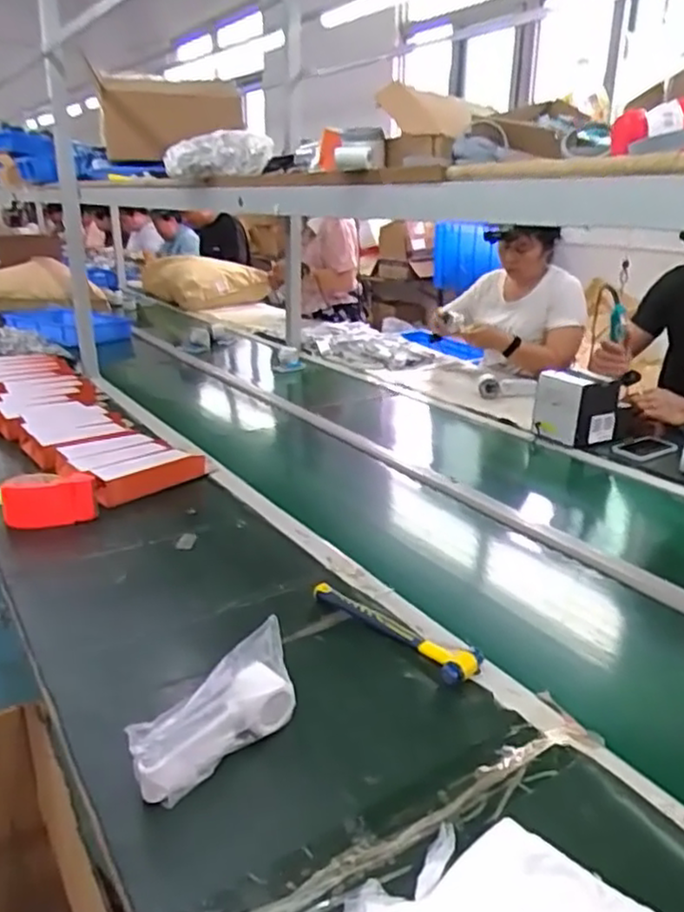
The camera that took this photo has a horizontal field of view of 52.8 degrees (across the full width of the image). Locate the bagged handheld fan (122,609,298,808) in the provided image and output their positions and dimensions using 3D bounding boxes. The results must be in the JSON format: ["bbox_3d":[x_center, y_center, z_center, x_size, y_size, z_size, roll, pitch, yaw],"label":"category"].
[{"bbox_3d":[-0.116,0.251,0.664,0.052,0.090,0.188,19,27,40],"label":"bagged handheld fan"}]

